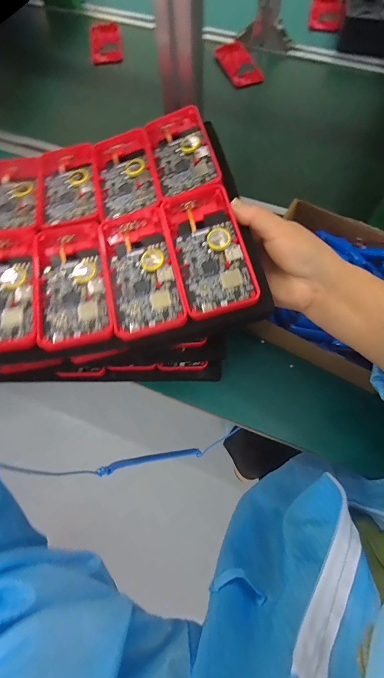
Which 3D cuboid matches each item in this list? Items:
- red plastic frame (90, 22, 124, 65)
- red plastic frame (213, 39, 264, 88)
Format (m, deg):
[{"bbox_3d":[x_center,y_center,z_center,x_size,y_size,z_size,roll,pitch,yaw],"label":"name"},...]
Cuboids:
[{"bbox_3d":[-0.181,-0.627,0.686,0.064,0.016,0.118,-7,68,-2],"label":"red plastic frame"},{"bbox_3d":[0.094,-0.568,0.667,0.074,0.015,0.136,-21,69,-7],"label":"red plastic frame"}]

